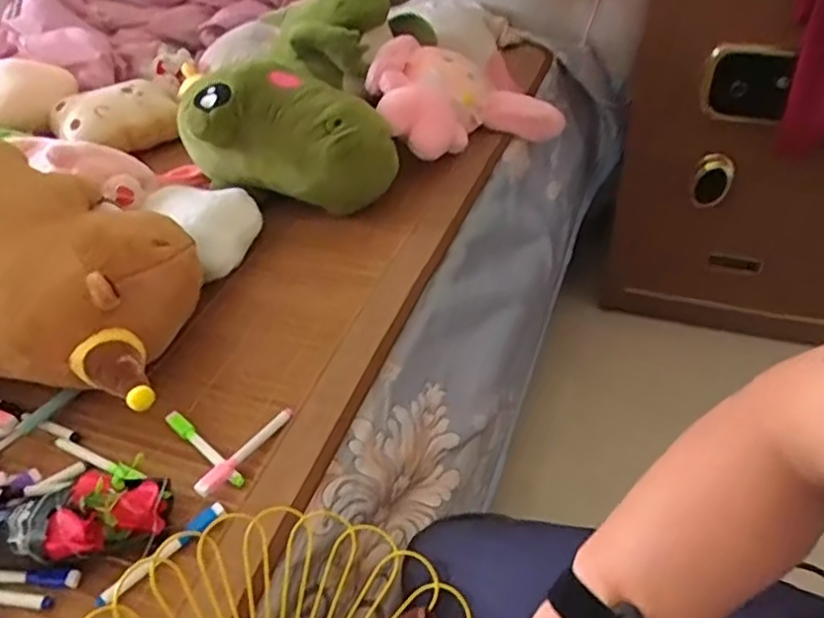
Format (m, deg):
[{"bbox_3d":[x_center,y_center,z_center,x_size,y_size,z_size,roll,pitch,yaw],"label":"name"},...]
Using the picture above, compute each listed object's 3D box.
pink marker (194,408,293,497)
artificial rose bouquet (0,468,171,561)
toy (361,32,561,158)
[{"bbox_3d":[-0.148,0.129,0.605,0.016,0.019,0.106,25,50,28],"label":"pink marker"},{"bbox_3d":[-0.275,0.172,0.552,0.142,0.050,0.081,-8,43,-3],"label":"artificial rose bouquet"},{"bbox_3d":[0.081,-0.303,0.950,0.274,0.118,0.141,-3,43,3],"label":"toy"}]

